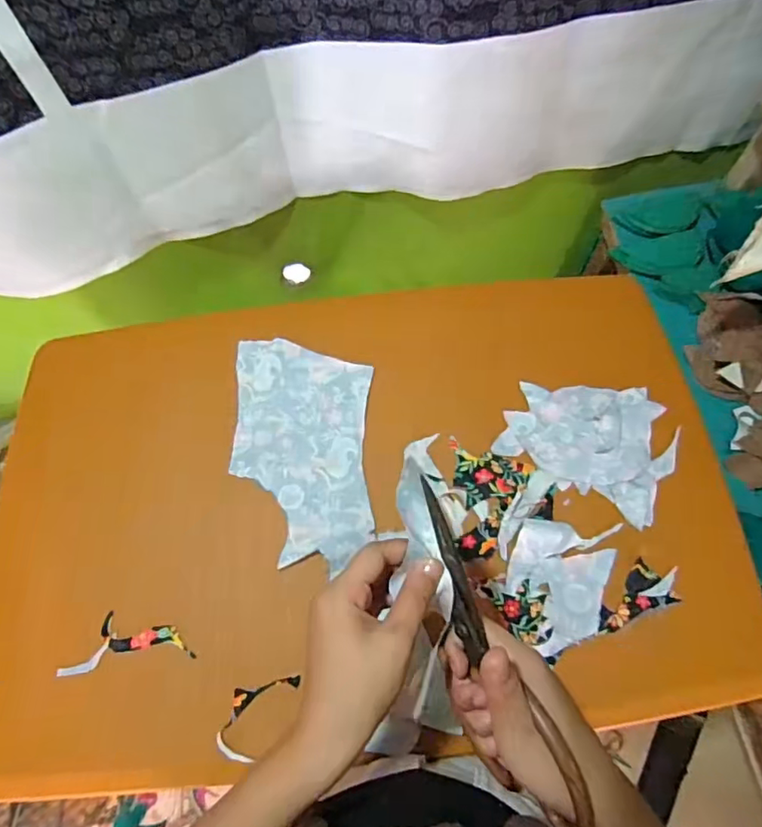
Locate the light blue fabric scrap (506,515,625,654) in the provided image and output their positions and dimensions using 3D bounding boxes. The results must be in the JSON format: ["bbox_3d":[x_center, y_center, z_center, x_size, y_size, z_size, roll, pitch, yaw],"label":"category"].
[{"bbox_3d":[0.172,0.161,0.529,0.092,0.011,0.130,20,69,8],"label":"light blue fabric scrap"}]

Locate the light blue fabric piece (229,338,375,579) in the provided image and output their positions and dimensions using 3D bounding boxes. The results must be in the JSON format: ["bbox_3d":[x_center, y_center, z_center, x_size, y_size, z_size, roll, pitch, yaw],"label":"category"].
[{"bbox_3d":[-0.086,0.033,0.597,0.145,0.011,0.251,-2,68,-1],"label":"light blue fabric piece"}]

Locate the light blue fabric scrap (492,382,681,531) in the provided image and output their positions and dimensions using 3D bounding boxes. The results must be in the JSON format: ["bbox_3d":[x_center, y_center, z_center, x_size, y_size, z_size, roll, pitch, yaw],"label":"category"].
[{"bbox_3d":[0.228,0.022,0.592,0.171,0.009,0.134,27,71,10],"label":"light blue fabric scrap"}]

